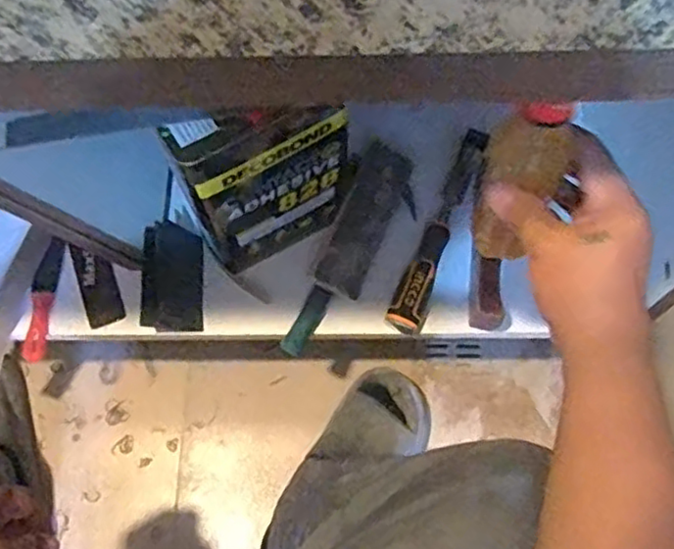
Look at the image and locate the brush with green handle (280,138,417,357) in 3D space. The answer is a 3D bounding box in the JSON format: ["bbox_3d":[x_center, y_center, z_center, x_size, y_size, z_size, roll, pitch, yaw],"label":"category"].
[{"bbox_3d":[0.014,-0.023,0.759,0.074,0.058,0.255,28,89,13],"label":"brush with green handle"}]

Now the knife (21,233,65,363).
[{"bbox_3d":[-0.335,0.027,0.764,0.029,0.020,0.142,6,68,4],"label":"knife"}]

